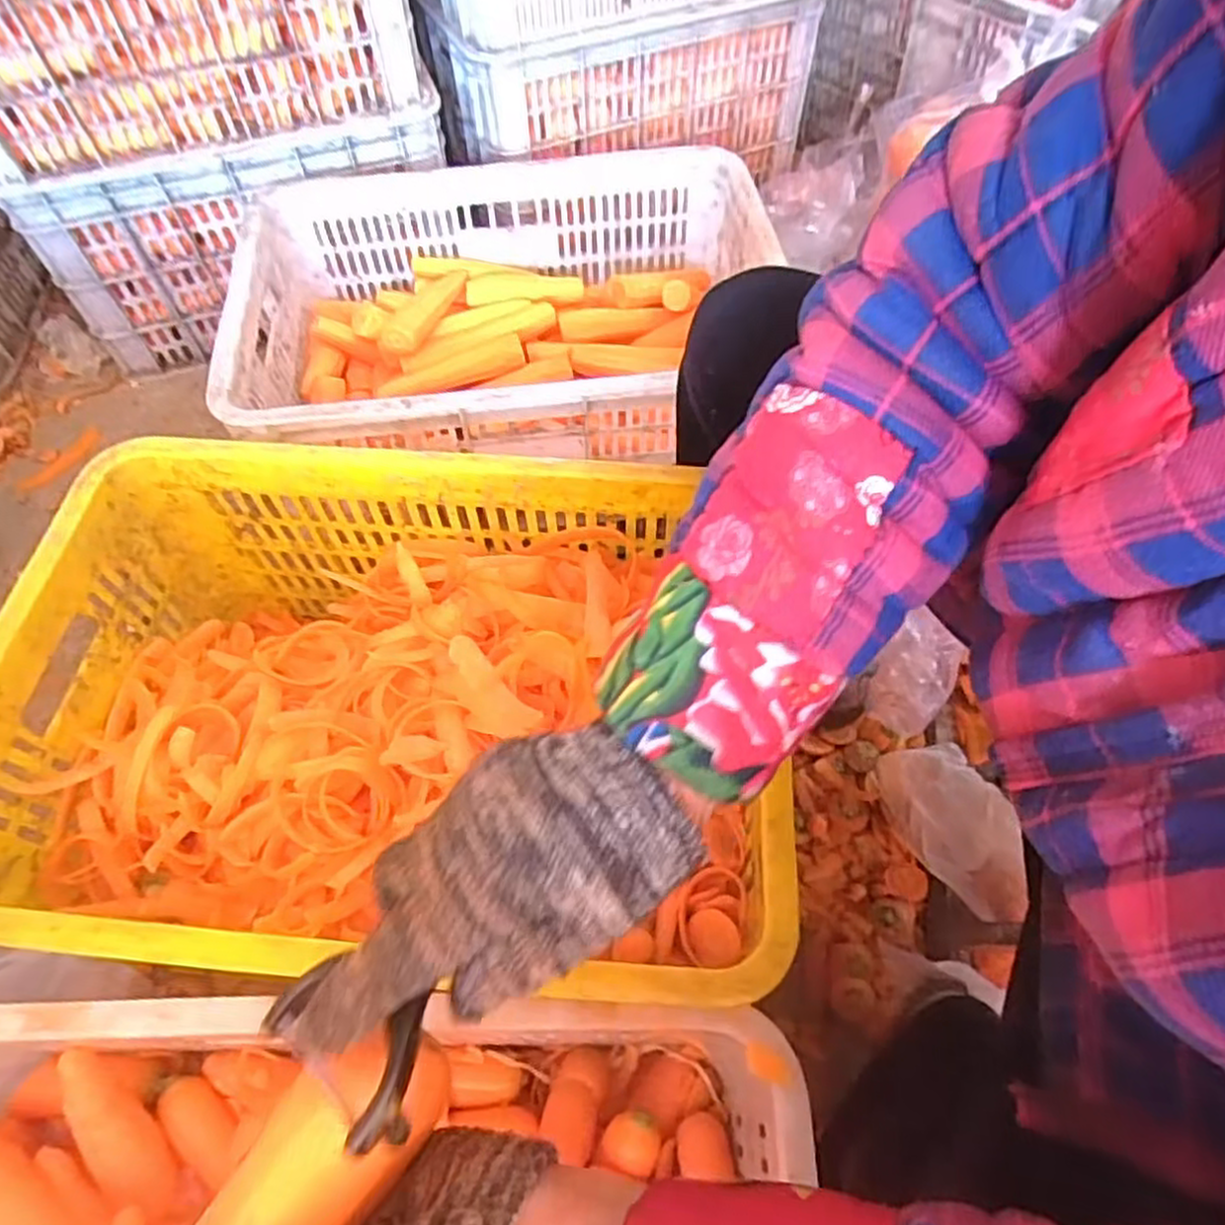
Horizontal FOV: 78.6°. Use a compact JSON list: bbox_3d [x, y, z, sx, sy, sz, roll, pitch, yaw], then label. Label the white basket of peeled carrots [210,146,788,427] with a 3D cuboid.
[{"bbox_3d":[-0.099,-0.301,0.783,0.526,0.143,0.354,-8,58,-4],"label":"white basket of peeled carrots"}]

